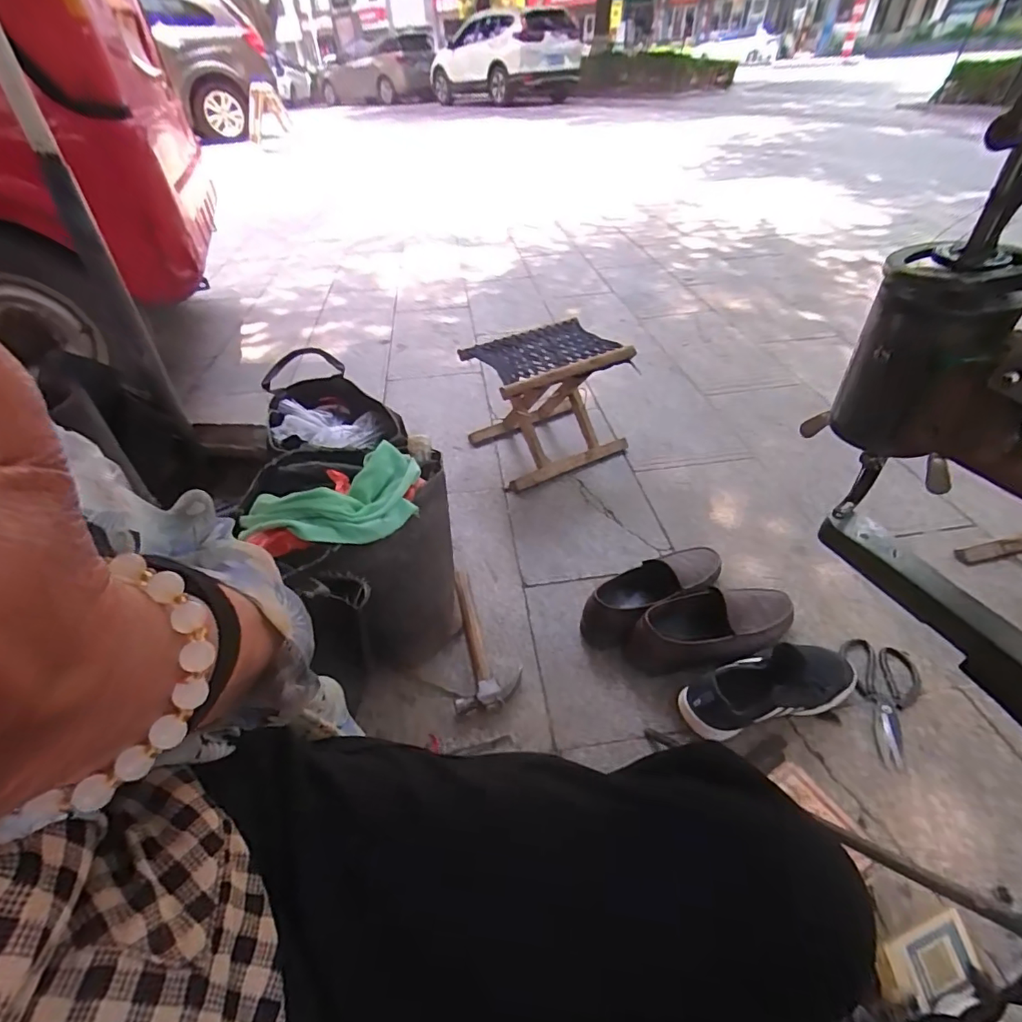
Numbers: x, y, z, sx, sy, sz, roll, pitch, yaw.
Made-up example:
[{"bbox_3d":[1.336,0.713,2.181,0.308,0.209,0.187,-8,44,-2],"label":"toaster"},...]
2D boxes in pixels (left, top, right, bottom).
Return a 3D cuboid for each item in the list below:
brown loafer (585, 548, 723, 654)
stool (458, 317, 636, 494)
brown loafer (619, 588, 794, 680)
[{"bbox_3d":[0.236,0.131,0.853,0.281,0.077,0.108,-24,46,-21],"label":"brown loafer"},{"bbox_3d":[0.081,-0.255,1.204,0.311,0.263,0.280,-20,43,-17],"label":"stool"},{"bbox_3d":[0.313,0.183,0.786,0.273,0.084,0.110,-11,42,-7],"label":"brown loafer"}]

